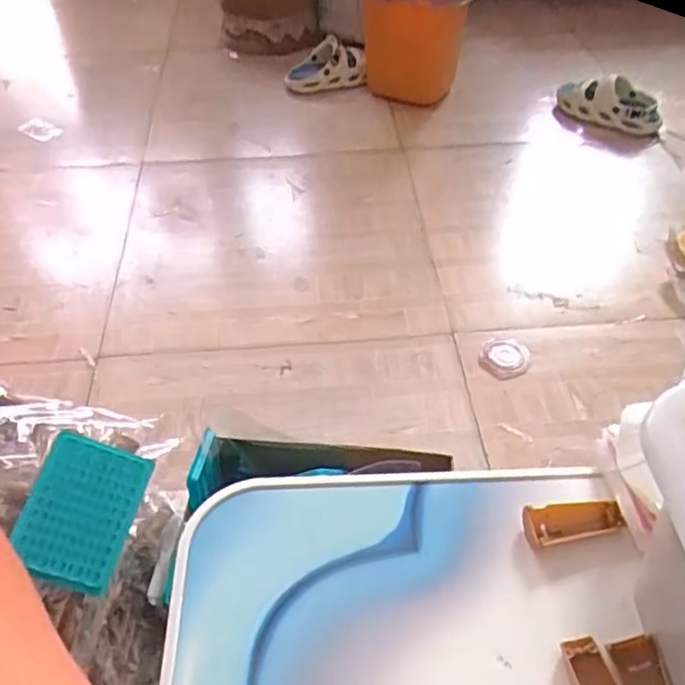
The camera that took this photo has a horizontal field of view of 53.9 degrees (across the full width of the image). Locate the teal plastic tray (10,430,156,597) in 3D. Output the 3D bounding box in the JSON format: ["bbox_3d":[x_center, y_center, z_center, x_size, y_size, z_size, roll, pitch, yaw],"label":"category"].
[{"bbox_3d":[-0.244,0.158,0.630,0.096,0.025,0.128,20,75,-7],"label":"teal plastic tray"}]

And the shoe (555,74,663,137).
[{"bbox_3d":[0.665,-0.583,1.687,0.248,0.140,0.097,13,48,13],"label":"shoe"}]

